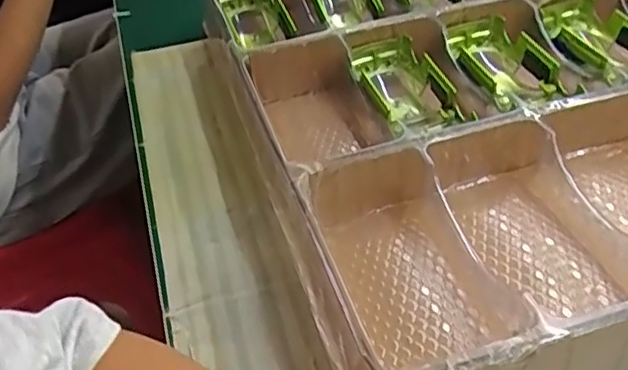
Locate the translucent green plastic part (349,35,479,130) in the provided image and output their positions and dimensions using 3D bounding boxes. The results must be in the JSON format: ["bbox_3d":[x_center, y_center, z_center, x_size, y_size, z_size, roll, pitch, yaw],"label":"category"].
[{"bbox_3d":[0.067,-0.075,0.468,0.059,0.028,0.101,-14,41,-10],"label":"translucent green plastic part"}]

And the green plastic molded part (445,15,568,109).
[{"bbox_3d":[0.141,-0.091,0.482,0.056,0.038,0.103,-15,41,-11],"label":"green plastic molded part"}]

